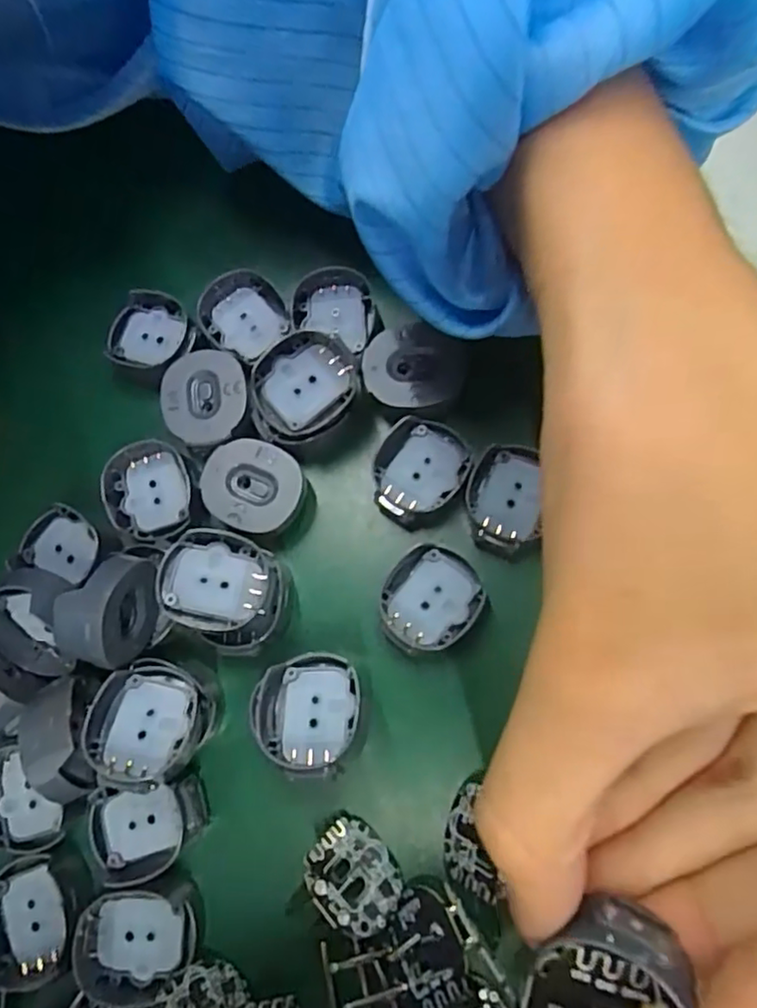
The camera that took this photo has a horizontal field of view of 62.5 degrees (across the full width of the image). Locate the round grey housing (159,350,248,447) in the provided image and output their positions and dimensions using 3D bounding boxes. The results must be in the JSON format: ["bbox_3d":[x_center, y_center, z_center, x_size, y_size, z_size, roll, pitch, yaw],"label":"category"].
[{"bbox_3d":[-0.050,-0.030,0.177,0.025,0.005,0.026,-15,76,2],"label":"round grey housing"}]

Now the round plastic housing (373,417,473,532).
[{"bbox_3d":[0.011,-0.009,0.171,0.024,0.007,0.029,33,82,12],"label":"round plastic housing"}]

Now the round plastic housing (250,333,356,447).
[{"bbox_3d":[-0.020,-0.031,0.170,0.028,0.009,0.027,0,92,-5],"label":"round plastic housing"}]

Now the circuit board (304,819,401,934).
[{"bbox_3d":[-0.006,0.090,0.150,0.023,0.004,0.022,45,38,13],"label":"circuit board"}]

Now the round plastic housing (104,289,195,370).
[{"bbox_3d":[-0.067,-0.051,0.187,0.028,0.010,0.022,22,80,10],"label":"round plastic housing"}]

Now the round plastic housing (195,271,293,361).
[{"bbox_3d":[-0.040,-0.057,0.187,0.026,0.012,0.023,-20,76,0],"label":"round plastic housing"}]

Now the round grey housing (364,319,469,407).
[{"bbox_3d":[0.010,-0.038,0.172,0.027,0.005,0.023,22,80,10],"label":"round grey housing"}]

